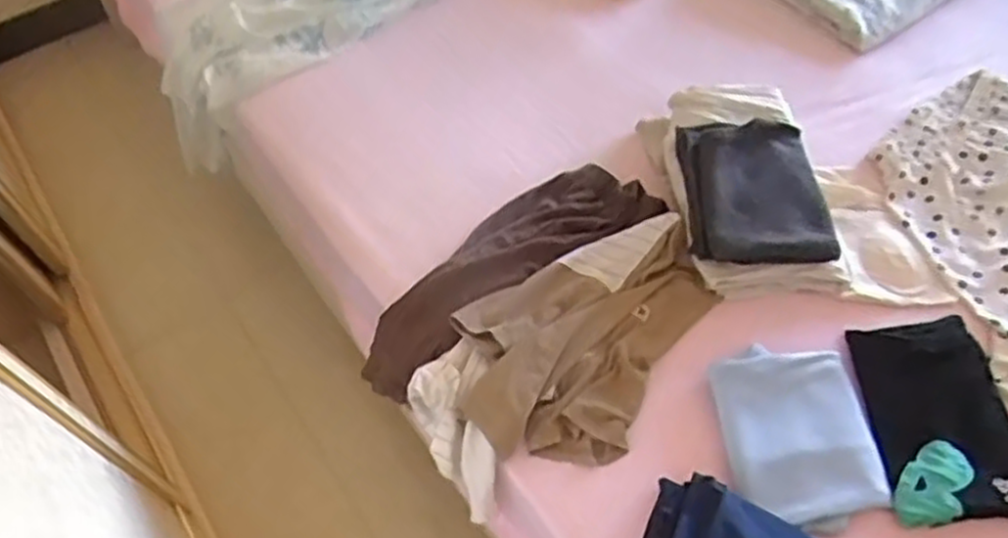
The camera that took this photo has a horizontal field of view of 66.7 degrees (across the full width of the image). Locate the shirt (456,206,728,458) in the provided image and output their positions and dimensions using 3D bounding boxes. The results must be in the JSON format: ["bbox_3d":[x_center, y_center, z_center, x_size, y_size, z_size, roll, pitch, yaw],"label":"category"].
[{"bbox_3d":[0.117,0.090,0.946,0.361,0.057,0.244,-24,60,-15],"label":"shirt"}]

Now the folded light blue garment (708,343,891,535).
[{"bbox_3d":[0.342,0.191,0.884,0.156,0.029,0.203,-8,57,-5],"label":"folded light blue garment"}]

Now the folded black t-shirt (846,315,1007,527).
[{"bbox_3d":[0.514,0.169,0.896,0.174,0.022,0.239,-2,57,-1],"label":"folded black t-shirt"}]

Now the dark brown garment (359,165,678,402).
[{"bbox_3d":[0.001,-0.003,1.046,0.453,0.104,0.147,-30,61,-18],"label":"dark brown garment"}]

